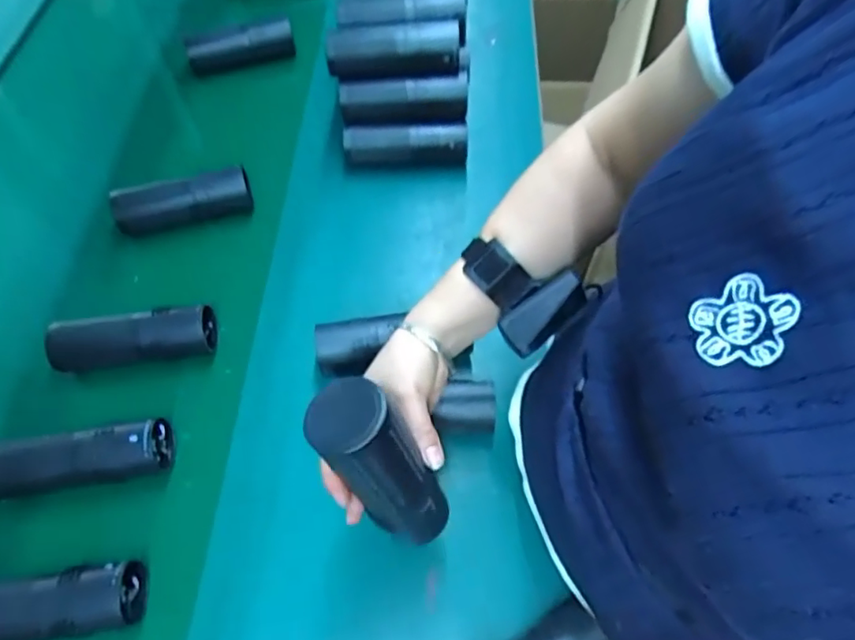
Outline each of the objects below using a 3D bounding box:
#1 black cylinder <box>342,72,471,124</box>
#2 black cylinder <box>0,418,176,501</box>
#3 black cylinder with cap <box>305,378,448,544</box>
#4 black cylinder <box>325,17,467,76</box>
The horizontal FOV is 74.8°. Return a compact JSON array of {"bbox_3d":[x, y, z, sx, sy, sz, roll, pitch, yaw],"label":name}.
[{"bbox_3d":[-0.029,-0.281,0.714,0.163,0.044,0.042,-9,60,-5],"label":"black cylinder"},{"bbox_3d":[-0.344,0.135,0.541,0.175,0.046,0.049,-9,60,-5],"label":"black cylinder"},{"bbox_3d":[-0.028,0.107,0.388,0.046,0.163,0.050,-12,43,12],"label":"black cylinder with cap"},{"bbox_3d":[-0.038,-0.340,0.697,0.176,0.043,0.051,-3,60,-1],"label":"black cylinder"}]

